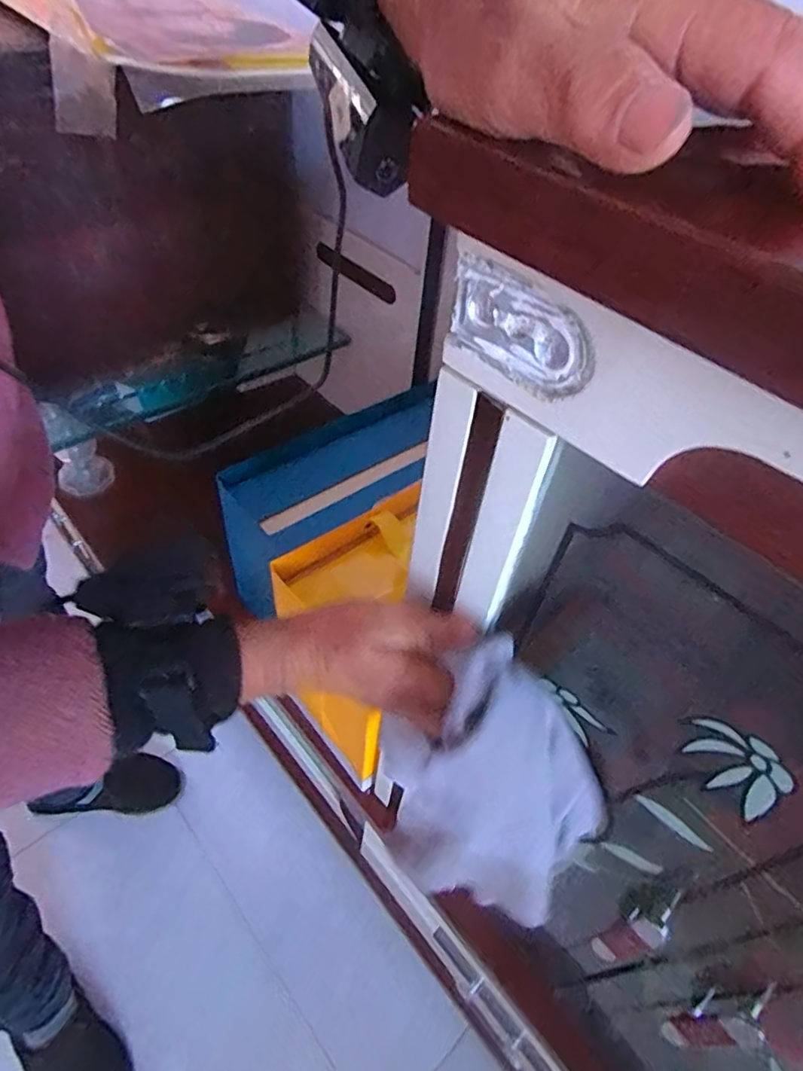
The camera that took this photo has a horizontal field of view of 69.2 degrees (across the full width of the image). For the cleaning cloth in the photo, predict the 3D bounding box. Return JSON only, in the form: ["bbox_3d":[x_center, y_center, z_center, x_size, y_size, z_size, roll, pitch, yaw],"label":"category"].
[{"bbox_3d":[0.045,0.123,0.287,0.097,0.074,0.101,-35,63,-27],"label":"cleaning cloth"}]

